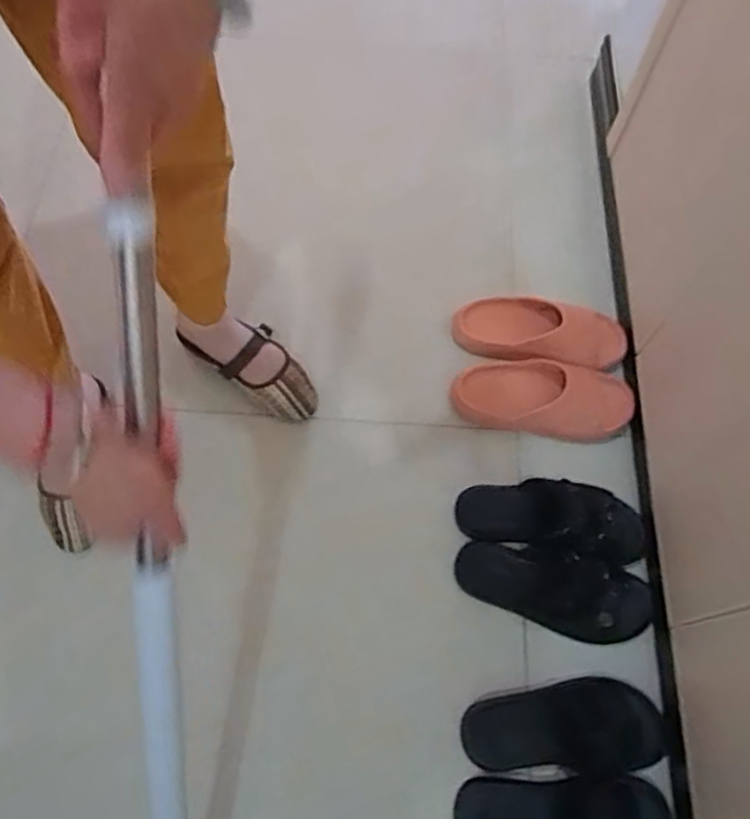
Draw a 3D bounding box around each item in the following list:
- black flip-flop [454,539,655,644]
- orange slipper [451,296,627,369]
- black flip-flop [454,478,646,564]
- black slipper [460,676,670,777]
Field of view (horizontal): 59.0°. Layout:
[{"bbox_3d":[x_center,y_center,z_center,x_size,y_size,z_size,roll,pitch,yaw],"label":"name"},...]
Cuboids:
[{"bbox_3d":[0.232,0.228,0.850,0.253,0.065,0.103,17,67,7],"label":"black flip-flop"},{"bbox_3d":[0.249,-0.120,1.007,0.252,0.054,0.108,15,66,6],"label":"orange slipper"},{"bbox_3d":[0.237,0.148,0.885,0.252,0.073,0.108,10,66,4],"label":"black flip-flop"},{"bbox_3d":[0.226,0.385,0.799,0.232,0.044,0.101,-4,66,-3],"label":"black slipper"}]

